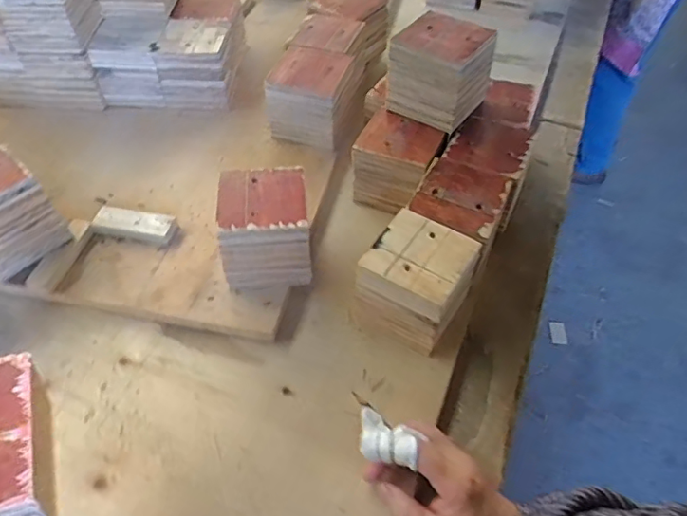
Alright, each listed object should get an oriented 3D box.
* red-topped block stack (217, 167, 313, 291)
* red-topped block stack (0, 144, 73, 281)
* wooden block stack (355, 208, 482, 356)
[{"bbox_3d":[-0.080,-0.028,0.583,0.093,0.100,0.094,-5,51,-5],"label":"red-topped block stack"},{"bbox_3d":[-0.365,-0.048,0.588,0.108,0.097,0.093,37,59,26],"label":"red-topped block stack"},{"bbox_3d":[0.078,0.027,0.567,0.096,0.098,0.101,25,55,19],"label":"wooden block stack"}]

